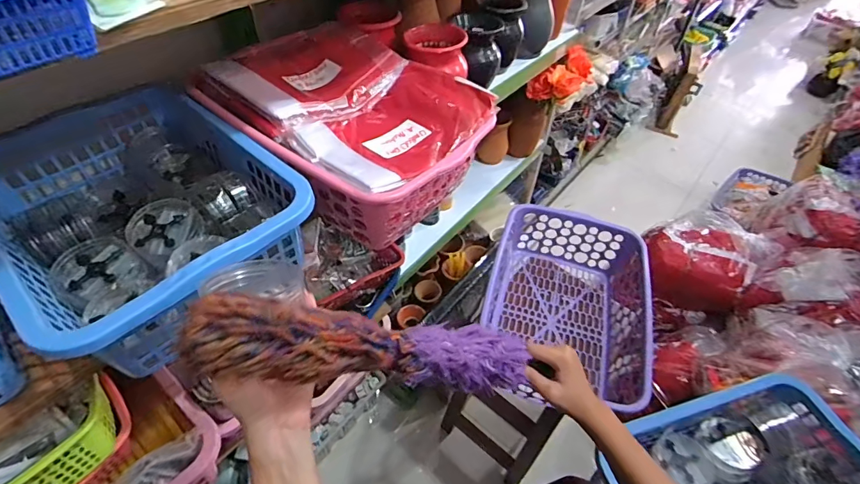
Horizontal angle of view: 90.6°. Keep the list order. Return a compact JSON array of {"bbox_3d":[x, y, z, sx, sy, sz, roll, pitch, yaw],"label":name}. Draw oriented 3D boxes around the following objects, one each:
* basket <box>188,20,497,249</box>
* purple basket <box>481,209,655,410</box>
[{"bbox_3d":[-0.140,-0.204,0.710,0.415,0.137,0.319,38,57,24],"label":"basket"},{"bbox_3d":[0.306,0.119,0.946,0.308,0.157,0.375,13,50,6],"label":"purple basket"}]

